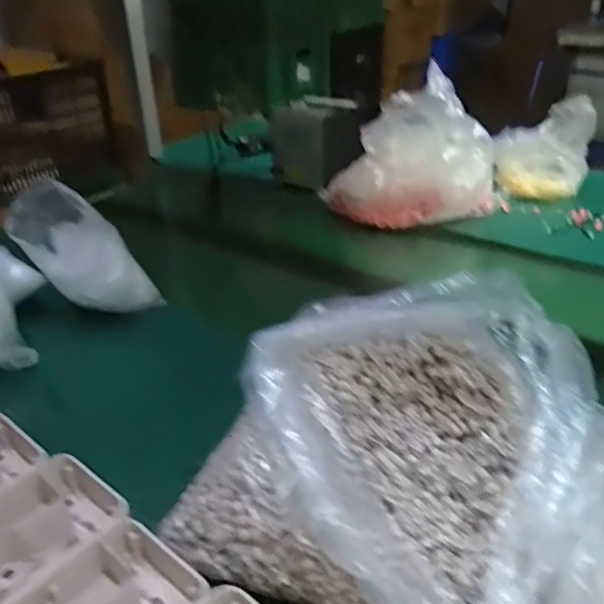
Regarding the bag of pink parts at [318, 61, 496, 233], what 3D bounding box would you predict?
[{"bbox_3d":[0.175,-0.239,0.948,0.272,0.229,0.165,2,29,11],"label":"bag of pink parts"}]

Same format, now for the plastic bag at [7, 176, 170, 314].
[{"bbox_3d":[-0.249,-0.048,0.700,0.090,0.203,0.095,-34,27,11],"label":"plastic bag"}]

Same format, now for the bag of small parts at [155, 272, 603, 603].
[{"bbox_3d":[0.056,0.098,0.426,0.266,0.152,0.215,14,33,29],"label":"bag of small parts"}]

